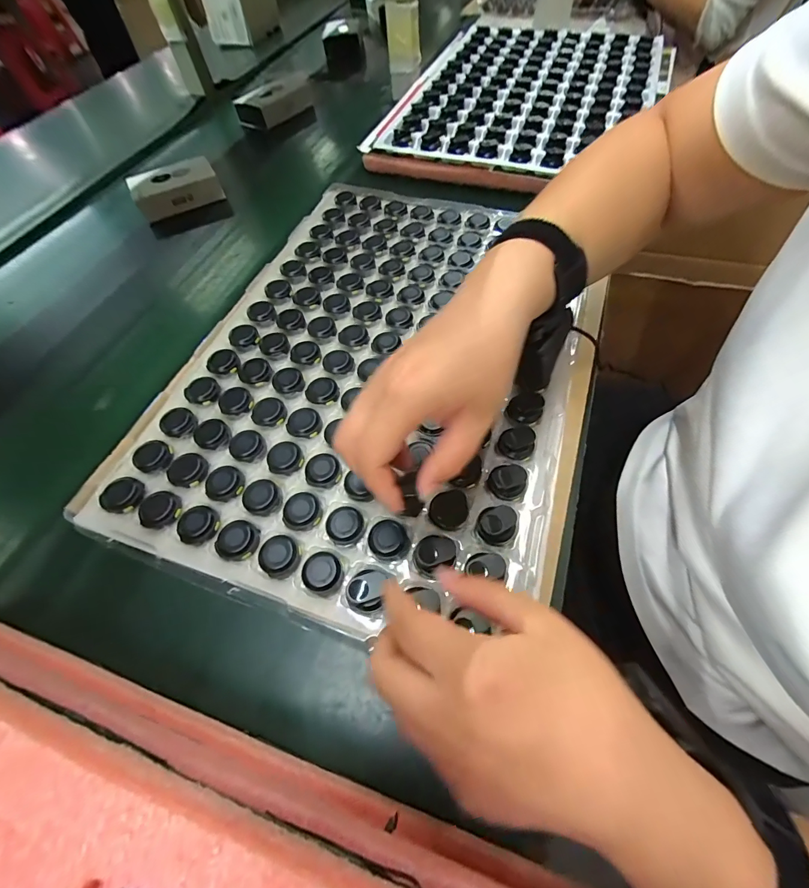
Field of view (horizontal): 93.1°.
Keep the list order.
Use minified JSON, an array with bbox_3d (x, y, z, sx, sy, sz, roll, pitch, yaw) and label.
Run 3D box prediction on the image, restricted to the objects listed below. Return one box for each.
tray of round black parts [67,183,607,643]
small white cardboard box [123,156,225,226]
[{"bbox_3d":[-0.013,-0.090,0.376,0.371,0.027,0.495,19,64,10],"label":"tray of round black parts"},{"bbox_3d":[-0.348,-0.388,0.584,0.121,0.042,0.064,-31,66,-15],"label":"small white cardboard box"}]

